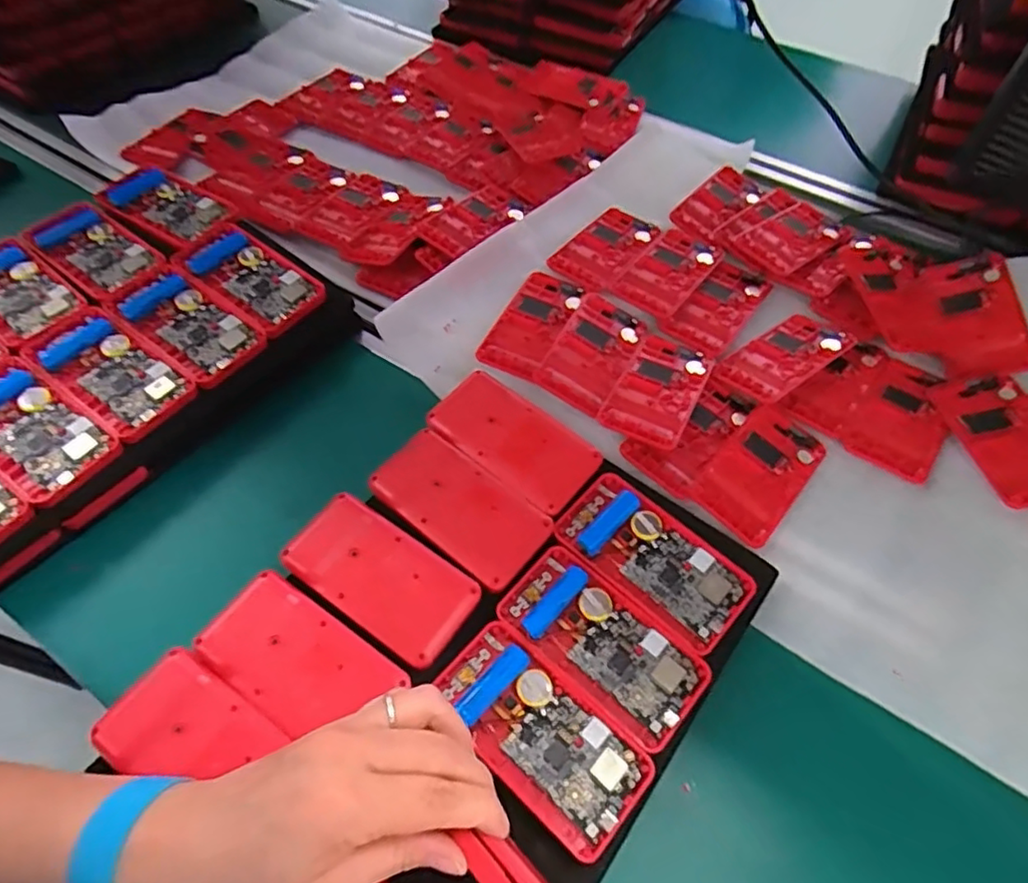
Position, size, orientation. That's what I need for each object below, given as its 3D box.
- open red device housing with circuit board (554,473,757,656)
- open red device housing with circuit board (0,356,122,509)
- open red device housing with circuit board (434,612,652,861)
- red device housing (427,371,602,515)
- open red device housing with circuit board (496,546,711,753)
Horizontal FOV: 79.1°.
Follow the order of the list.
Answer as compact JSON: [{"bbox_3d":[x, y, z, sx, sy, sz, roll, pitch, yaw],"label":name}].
[{"bbox_3d":[0.089,0.075,0.402,0.120,0.010,0.062,38,61,21],"label":"open red device housing with circuit board"},{"bbox_3d":[-0.329,-0.008,0.419,0.120,0.017,0.061,32,59,18],"label":"open red device housing with circuit board"},{"bbox_3d":[0.013,0.167,0.353,0.120,0.024,0.060,38,61,21],"label":"open red device housing with circuit board"},{"bbox_3d":[0.000,-0.002,0.449,0.119,0.016,0.061,34,59,19],"label":"red device housing"},{"bbox_3d":[0.053,0.124,0.380,0.121,0.019,0.062,36,60,20],"label":"open red device housing with circuit board"}]

